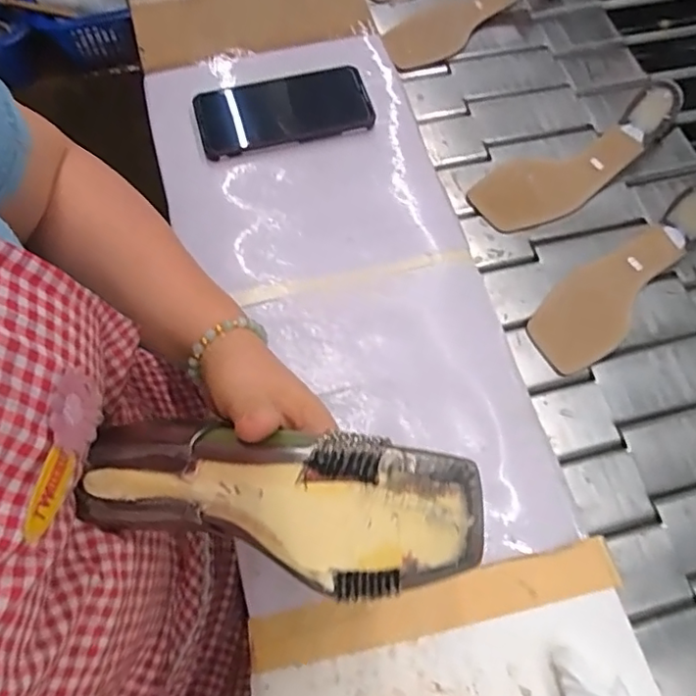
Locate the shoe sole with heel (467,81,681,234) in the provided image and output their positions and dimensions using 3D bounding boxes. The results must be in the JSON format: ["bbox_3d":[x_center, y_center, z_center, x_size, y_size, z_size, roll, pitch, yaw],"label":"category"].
[{"bbox_3d":[0.226,-0.185,0.591,0.216,0.051,0.079,-30,70,2],"label":"shoe sole with heel"}]

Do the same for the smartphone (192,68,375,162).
[{"bbox_3d":[-0.060,-0.224,0.559,0.163,0.012,0.073,-14,76,-6],"label":"smartphone"}]

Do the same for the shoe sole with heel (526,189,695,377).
[{"bbox_3d":[0.245,-0.065,0.533,0.075,0.052,0.200,42,73,13],"label":"shoe sole with heel"}]

